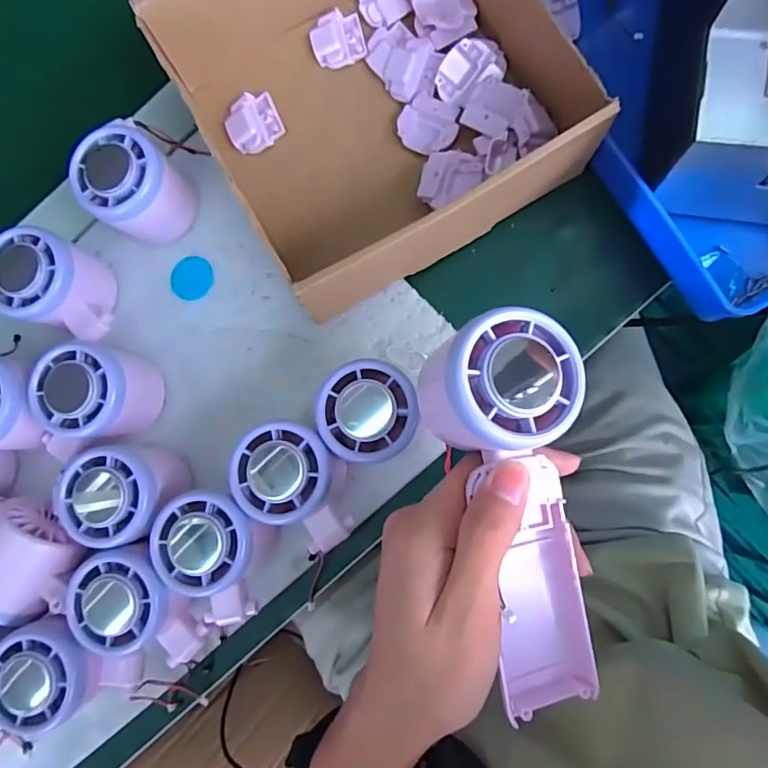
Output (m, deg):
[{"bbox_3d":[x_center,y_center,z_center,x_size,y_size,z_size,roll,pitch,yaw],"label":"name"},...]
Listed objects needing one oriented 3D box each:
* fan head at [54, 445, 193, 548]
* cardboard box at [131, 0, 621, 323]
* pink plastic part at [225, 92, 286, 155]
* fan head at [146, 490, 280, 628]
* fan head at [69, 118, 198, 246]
[{"bbox_3d":[-0.148,0.063,0.317,0.057,0.061,0.054,-1,85,8],"label":"fan head"},{"bbox_3d":[-0.008,-0.183,0.321,0.211,0.056,0.219,-28,82,4],"label":"cardboard box"},{"bbox_3d":[-0.086,-0.172,0.353,0.036,0.011,0.036,-1,85,8],"label":"pink plastic part"},{"bbox_3d":[-0.095,0.097,0.310,0.057,0.059,0.071,14,87,9],"label":"fan head"},{"bbox_3d":[-0.155,-0.125,0.335,0.057,0.055,0.058,-1,85,8],"label":"fan head"}]

